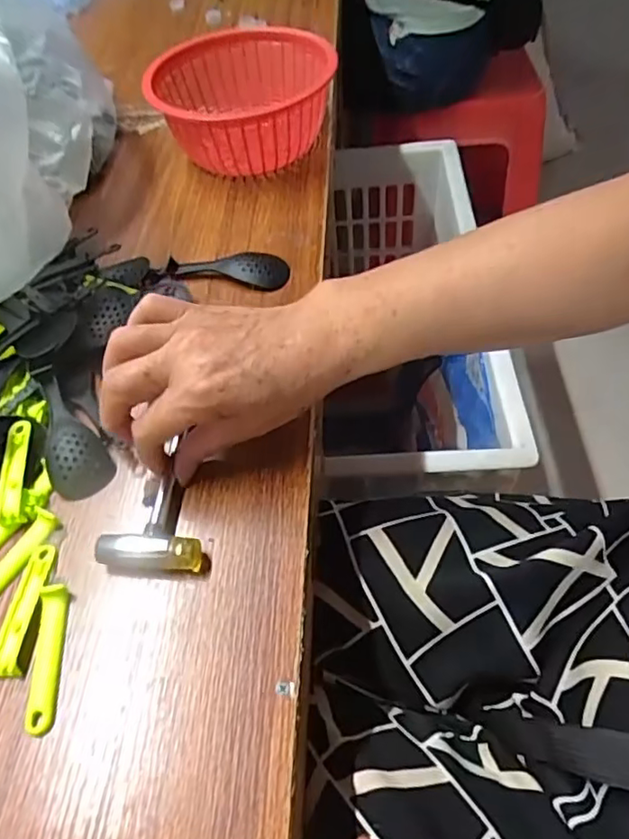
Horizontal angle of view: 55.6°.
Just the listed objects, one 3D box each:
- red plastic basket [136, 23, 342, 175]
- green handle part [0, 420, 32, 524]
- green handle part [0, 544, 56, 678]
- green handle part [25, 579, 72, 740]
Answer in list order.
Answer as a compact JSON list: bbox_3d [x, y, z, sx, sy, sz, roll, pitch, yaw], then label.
[{"bbox_3d":[-0.073,-0.312,0.593,0.165,0.082,0.167,-2,53,3],"label":"red plastic basket"},{"bbox_3d":[-0.198,0.033,0.394,0.015,0.008,0.074,-10,53,-3],"label":"green handle part"},{"bbox_3d":[-0.168,0.108,0.345,0.016,0.005,0.076,-1,54,3],"label":"green handle part"},{"bbox_3d":[-0.147,0.130,0.329,0.015,0.008,0.077,-7,53,-1],"label":"green handle part"}]

